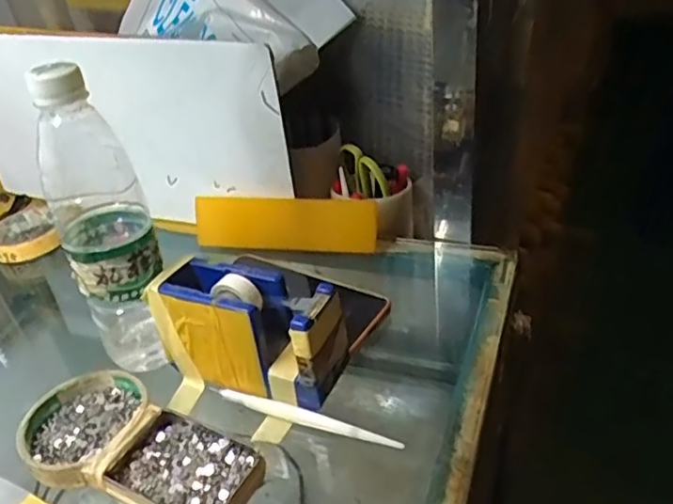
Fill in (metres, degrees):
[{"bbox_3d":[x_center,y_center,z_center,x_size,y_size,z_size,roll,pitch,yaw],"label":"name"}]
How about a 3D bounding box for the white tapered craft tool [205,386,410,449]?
[{"bbox_3d":[-0.024,0.109,0.396,0.141,0.008,0.010,10,37,26],"label":"white tapered craft tool"}]

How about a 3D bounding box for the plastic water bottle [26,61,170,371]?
[{"bbox_3d":[-0.161,-0.019,0.413,0.059,0.215,0.073,-19,34,-17],"label":"plastic water bottle"}]

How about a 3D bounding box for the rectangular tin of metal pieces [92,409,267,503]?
[{"bbox_3d":[-0.092,0.135,0.362,0.093,0.014,0.065,13,38,30],"label":"rectangular tin of metal pieces"}]

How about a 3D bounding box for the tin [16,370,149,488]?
[{"bbox_3d":[-0.168,0.115,0.398,0.076,0.016,0.081,-6,33,4],"label":"tin"}]

